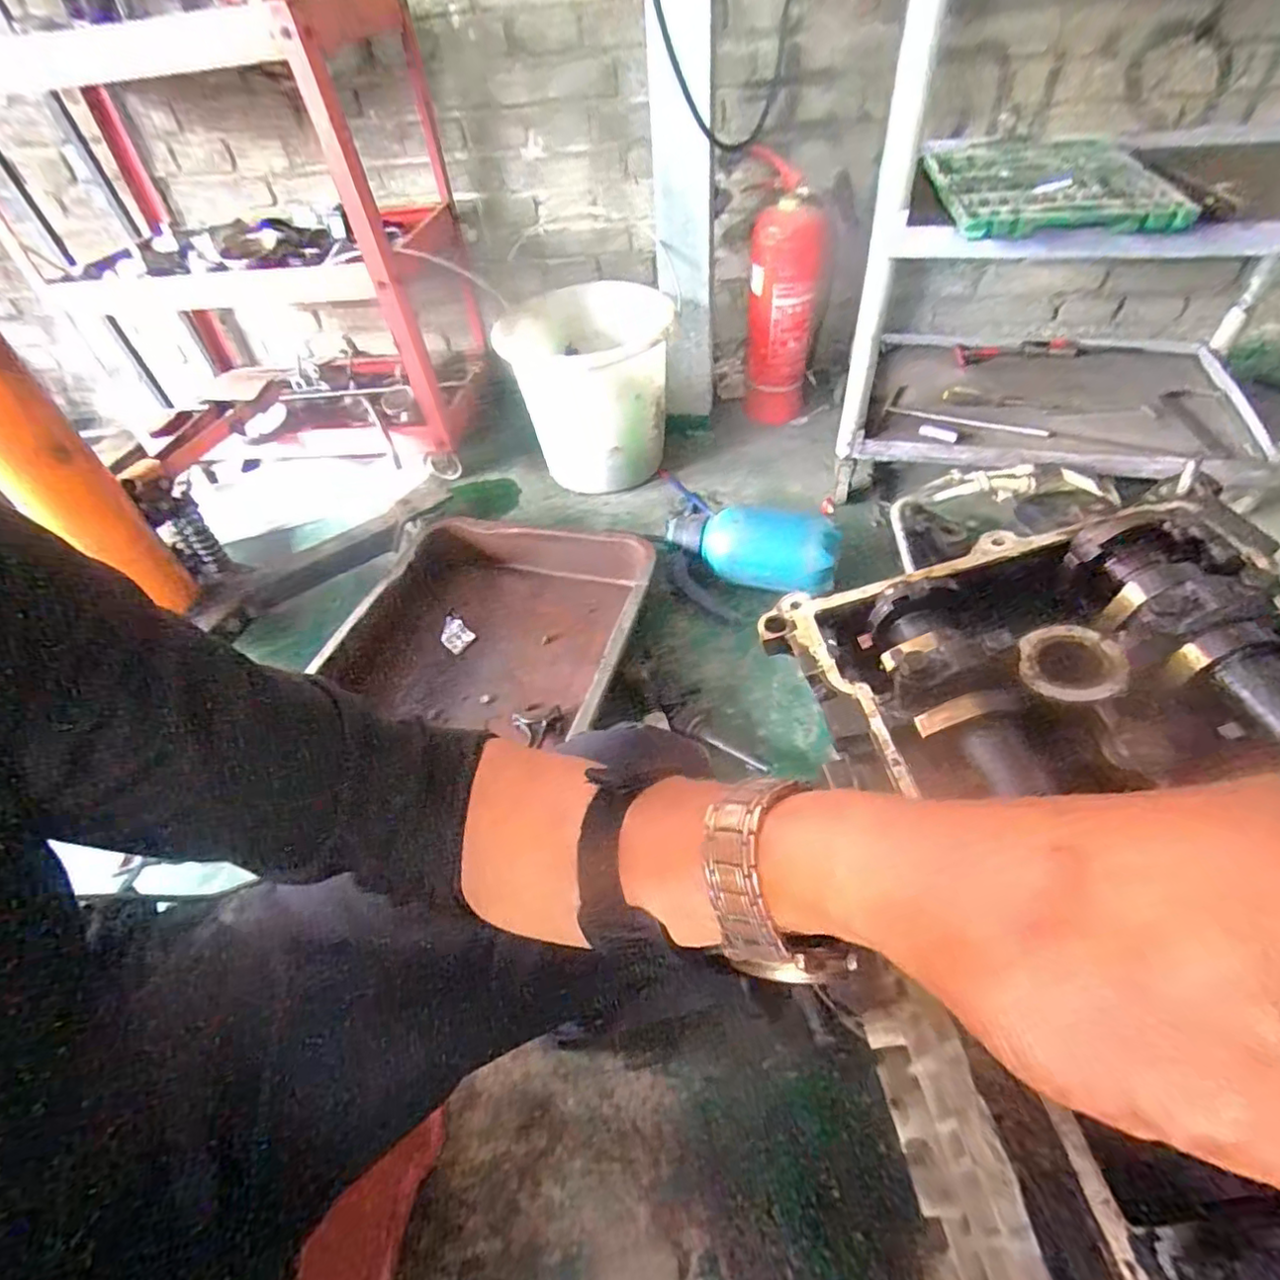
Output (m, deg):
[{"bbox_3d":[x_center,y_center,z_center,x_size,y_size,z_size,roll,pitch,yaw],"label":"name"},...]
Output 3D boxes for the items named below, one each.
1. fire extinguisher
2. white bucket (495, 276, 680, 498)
[{"bbox_3d":[0.302,-0.709,1.325,0.138,0.485,0.134,1,48,7],"label":"fire extinguisher"},{"bbox_3d":[-0.093,-0.490,1.255,0.333,0.320,0.333,-3,48,3],"label":"white bucket"}]

